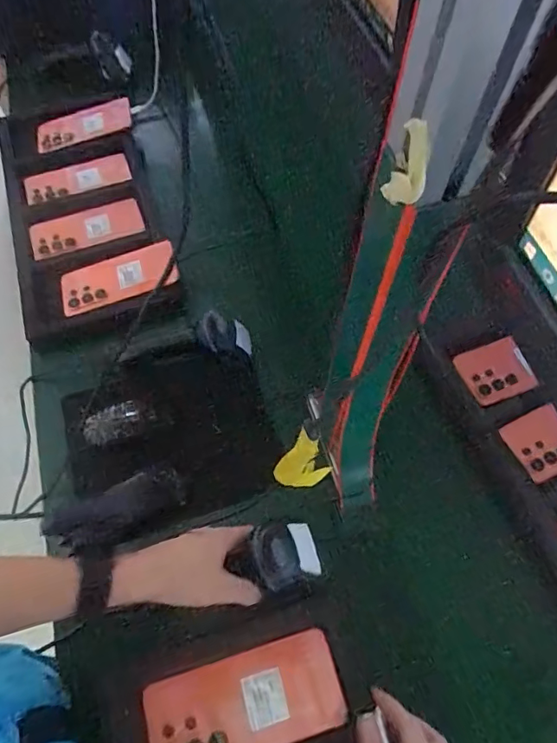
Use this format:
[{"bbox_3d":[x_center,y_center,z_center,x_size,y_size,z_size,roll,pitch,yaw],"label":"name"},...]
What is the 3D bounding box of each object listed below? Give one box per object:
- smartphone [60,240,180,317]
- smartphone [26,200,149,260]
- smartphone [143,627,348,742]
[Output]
[{"bbox_3d":[-0.229,-0.134,0.711,0.166,0.008,0.075,-14,73,0],"label":"smartphone"},{"bbox_3d":[-0.296,-0.227,0.762,0.167,0.015,0.075,-22,66,-11],"label":"smartphone"},{"bbox_3d":[-0.030,0.294,0.435,0.167,0.007,0.078,-16,65,-8],"label":"smartphone"}]

